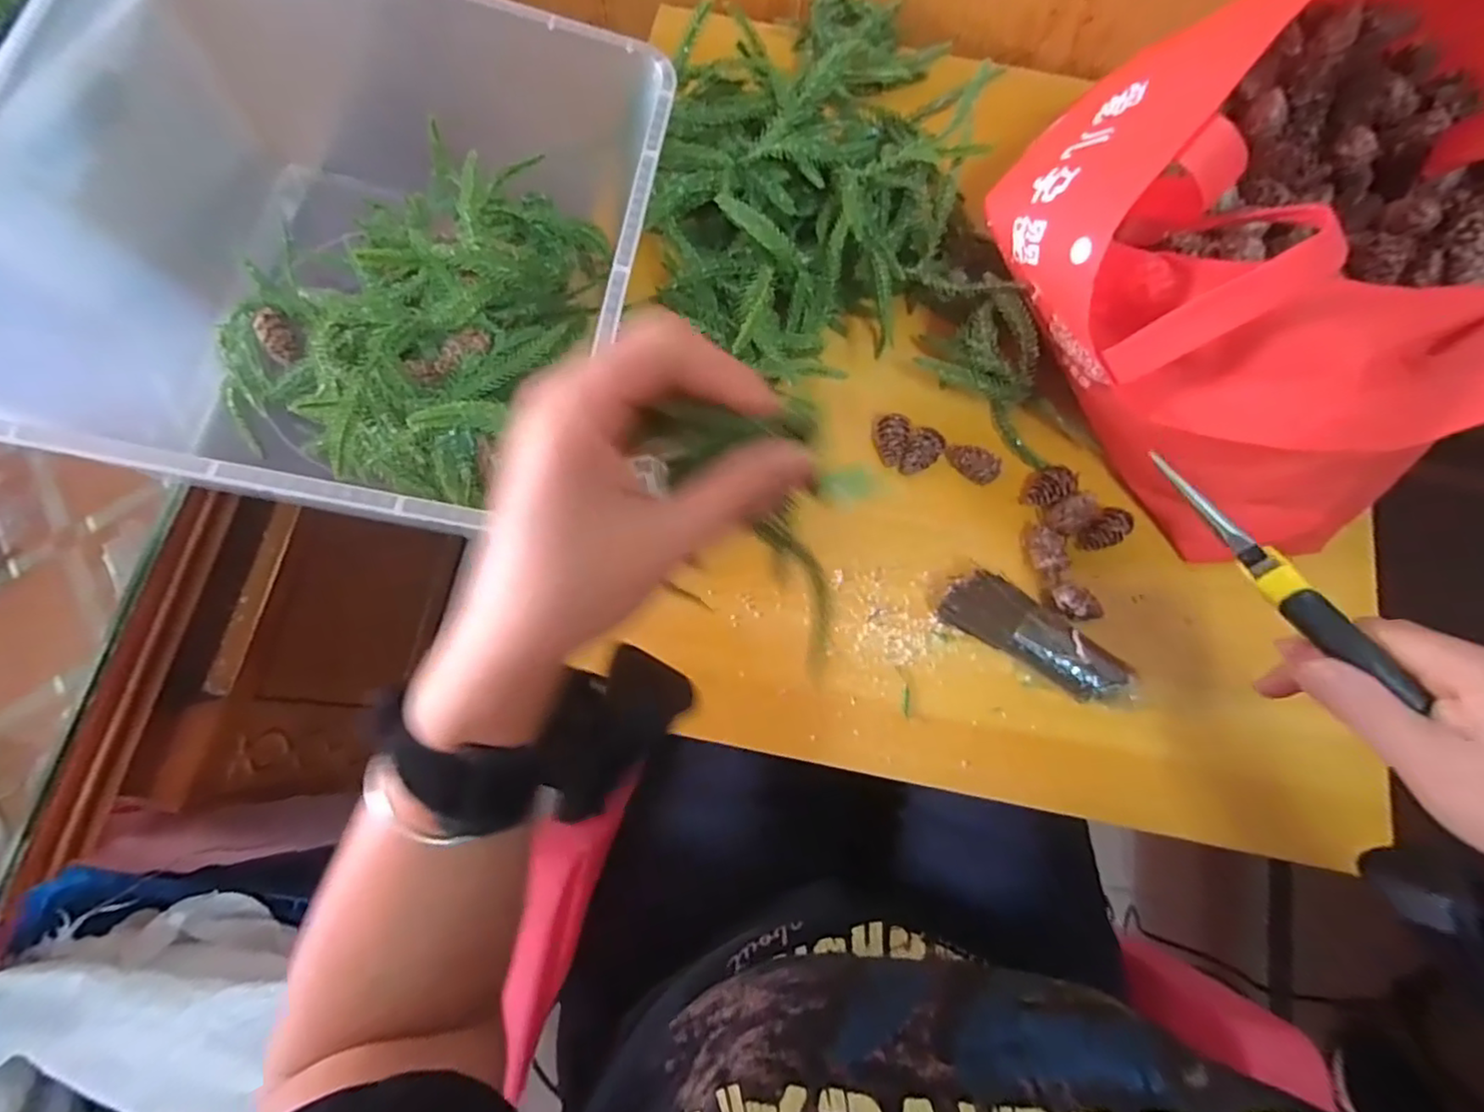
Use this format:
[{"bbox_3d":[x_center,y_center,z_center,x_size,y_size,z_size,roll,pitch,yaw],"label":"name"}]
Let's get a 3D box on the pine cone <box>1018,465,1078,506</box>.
[{"bbox_3d":[0.207,-0.047,0.439,0.031,0.021,0.024,-23,77,-7],"label":"pine cone"}]

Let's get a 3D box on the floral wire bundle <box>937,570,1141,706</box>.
[{"bbox_3d":[0.187,0.052,0.408,0.124,0.030,0.040,30,76,6],"label":"floral wire bundle"}]

